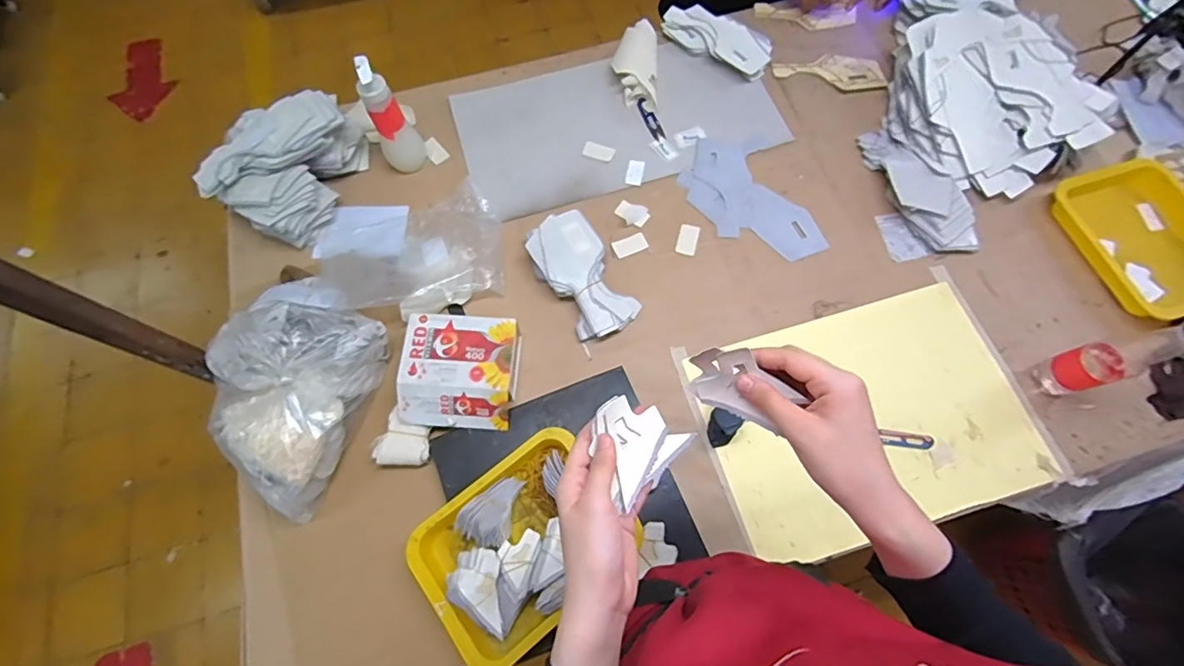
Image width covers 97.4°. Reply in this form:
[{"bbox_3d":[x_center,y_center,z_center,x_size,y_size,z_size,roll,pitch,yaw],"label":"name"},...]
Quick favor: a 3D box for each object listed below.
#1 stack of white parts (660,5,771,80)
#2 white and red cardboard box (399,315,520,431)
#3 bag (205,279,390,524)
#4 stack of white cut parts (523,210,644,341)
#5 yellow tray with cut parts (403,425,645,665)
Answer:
[{"bbox_3d":[0.245,-0.579,1.023,0.223,0.032,0.096,30,73,12],"label":"stack of white parts"},{"bbox_3d":[-0.191,0.054,0.757,0.158,0.048,0.158,3,69,3],"label":"white and red cardboard box"},{"bbox_3d":[-0.436,0.073,0.737,0.197,0.107,0.308,14,70,7],"label":"bag"},{"bbox_3d":[-0.015,-0.092,0.829,0.109,0.059,0.206,-32,72,-10],"label":"stack of white cut parts"},{"bbox_3d":[-0.085,0.270,0.672,0.256,0.068,0.203,-36,73,-11],"label":"yellow tray with cut parts"}]

